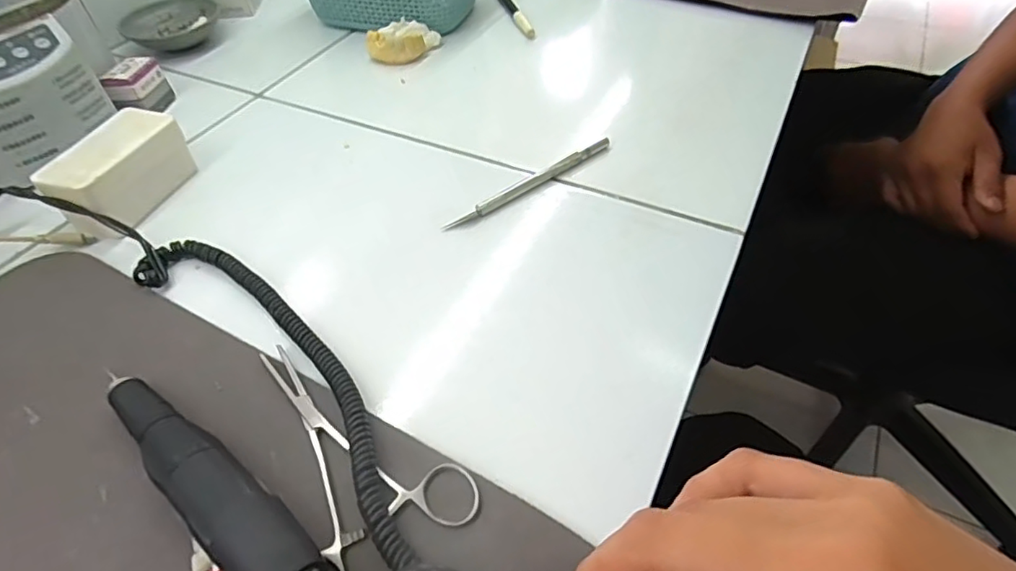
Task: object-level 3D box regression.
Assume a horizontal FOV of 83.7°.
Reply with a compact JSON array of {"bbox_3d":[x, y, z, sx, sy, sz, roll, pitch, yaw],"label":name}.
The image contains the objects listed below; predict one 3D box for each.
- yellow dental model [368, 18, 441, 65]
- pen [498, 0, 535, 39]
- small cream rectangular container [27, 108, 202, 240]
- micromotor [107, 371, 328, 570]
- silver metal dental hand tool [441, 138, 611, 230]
[{"bbox_3d":[-0.092,-0.218,0.504,0.062,0.021,0.040,-9,48,-4],"label":"yellow dental model"},{"bbox_3d":[-0.001,-0.283,0.568,0.012,0.008,0.140,-14,49,-9],"label":"pen"},{"bbox_3d":[-0.252,-0.076,0.370,0.050,0.038,0.085,8,49,11],"label":"small cream rectangular container"},{"bbox_3d":[-0.118,0.084,0.229,0.168,0.029,0.027,28,55,25],"label":"micromotor"},{"bbox_3d":[0.016,-0.069,0.379,0.135,0.007,0.012,-33,54,-24],"label":"silver metal dental hand tool"}]

